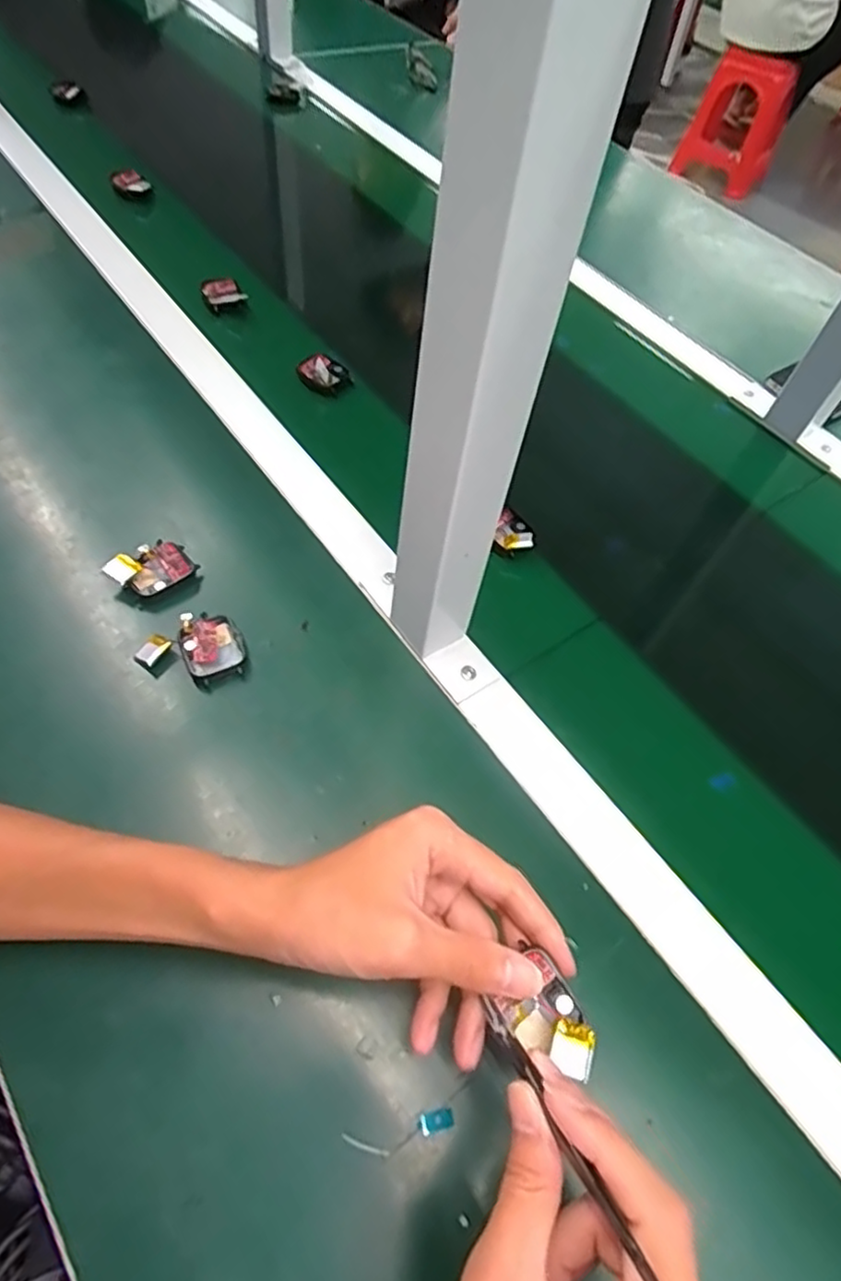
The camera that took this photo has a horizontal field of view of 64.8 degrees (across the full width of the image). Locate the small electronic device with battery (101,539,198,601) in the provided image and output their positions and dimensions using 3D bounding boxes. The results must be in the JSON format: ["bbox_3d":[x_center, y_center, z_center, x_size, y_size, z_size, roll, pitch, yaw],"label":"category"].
[{"bbox_3d":[-0.185,-0.050,0.460,0.033,0.020,0.051,41,63,21],"label":"small electronic device with battery"}]

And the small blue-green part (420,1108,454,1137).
[{"bbox_3d":[0.008,0.229,0.315,0.016,0.004,0.008,-9,58,-11],"label":"small blue-green part"}]

